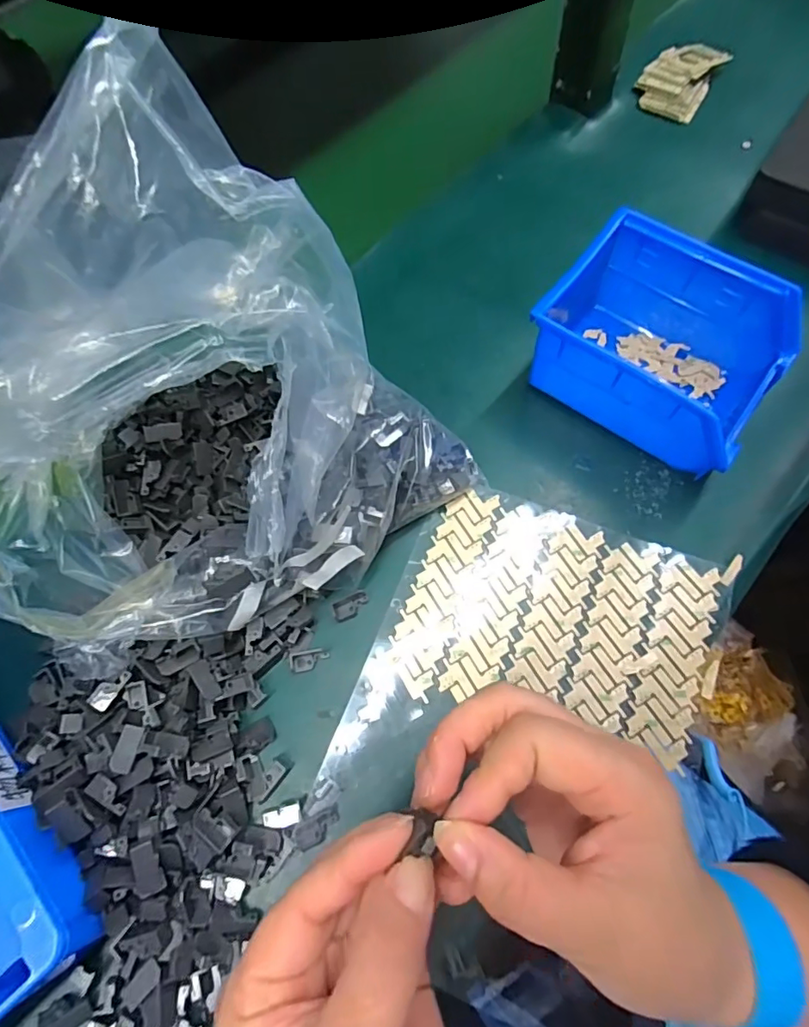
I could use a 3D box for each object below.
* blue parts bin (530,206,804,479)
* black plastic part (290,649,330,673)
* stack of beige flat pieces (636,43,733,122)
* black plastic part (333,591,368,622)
[{"bbox_3d":[0.156,-0.103,0.323,0.137,0.073,0.104,34,73,18],"label":"blue parts bin"},{"bbox_3d":[-0.054,0.085,0.299,0.021,0.007,0.012,-11,65,1],"label":"black plastic part"},{"bbox_3d":[0.248,-0.395,0.471,0.058,0.015,0.096,29,72,17],"label":"stack of beige flat pieces"},{"bbox_3d":[-0.032,0.055,0.310,0.021,0.005,0.012,-26,66,-6],"label":"black plastic part"}]

